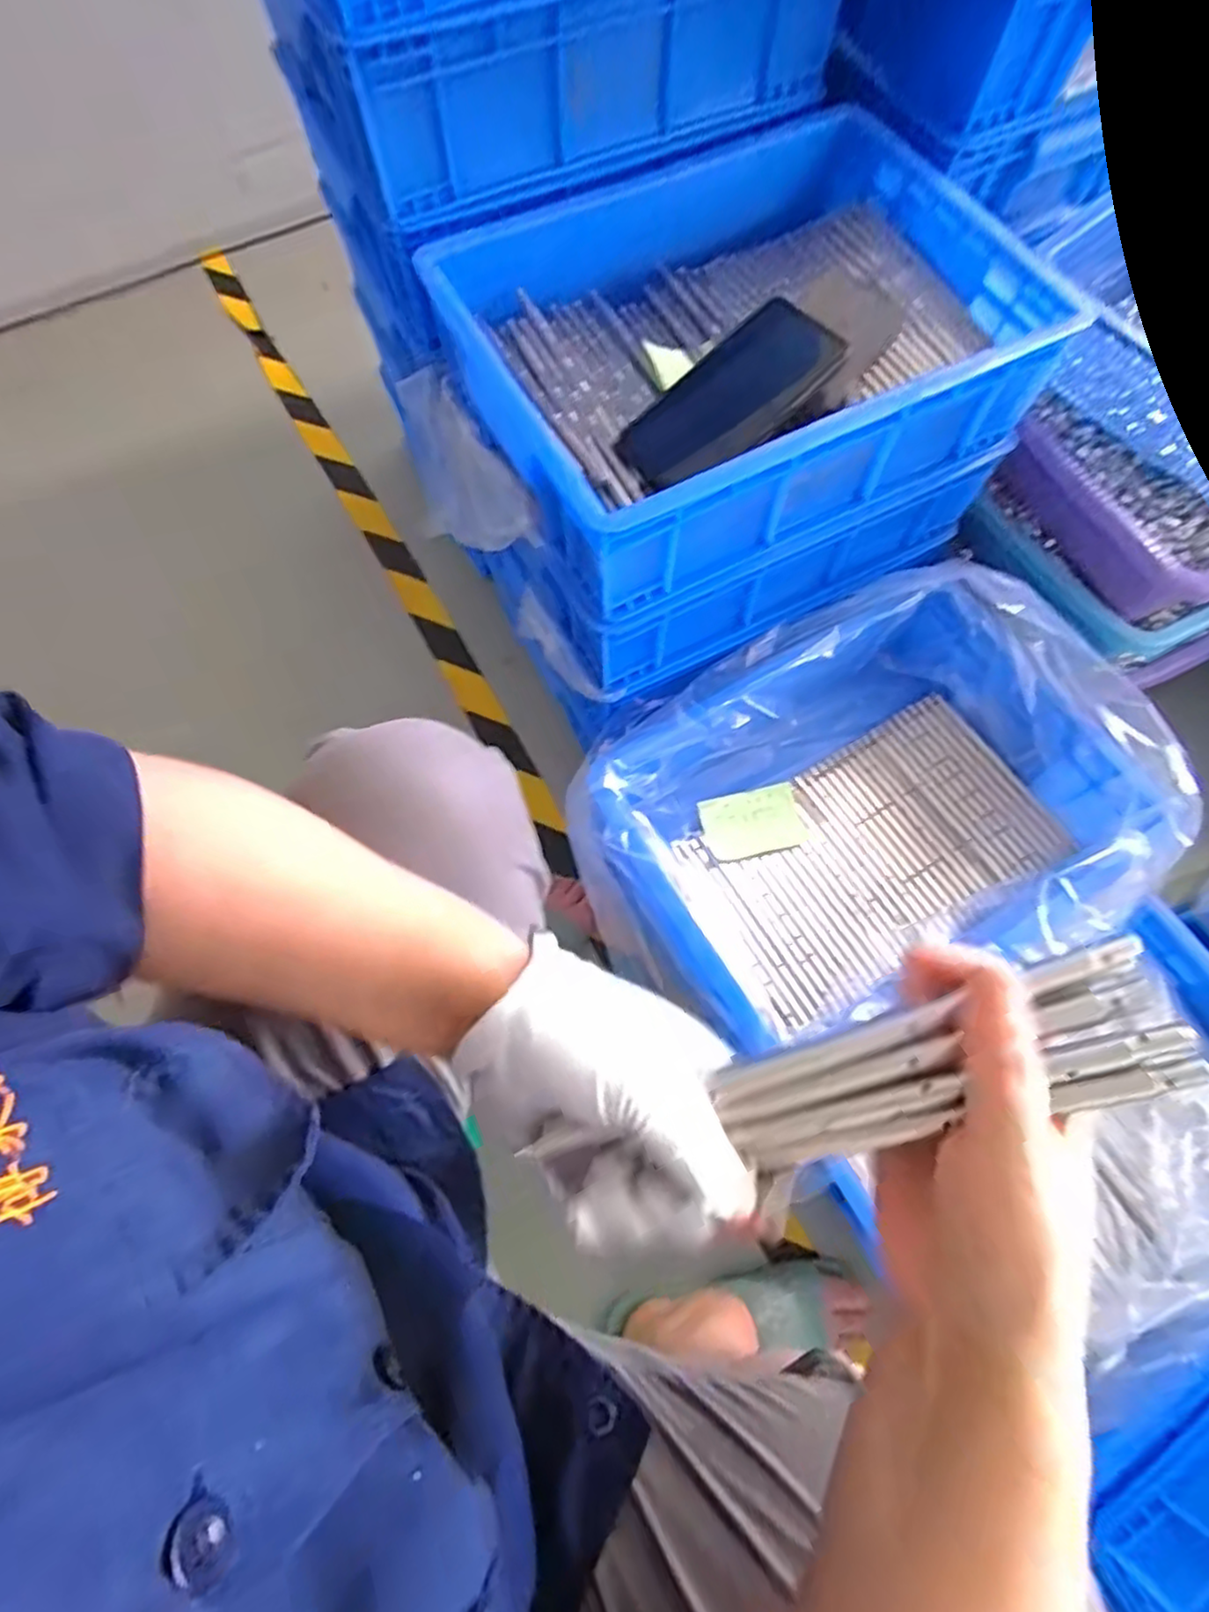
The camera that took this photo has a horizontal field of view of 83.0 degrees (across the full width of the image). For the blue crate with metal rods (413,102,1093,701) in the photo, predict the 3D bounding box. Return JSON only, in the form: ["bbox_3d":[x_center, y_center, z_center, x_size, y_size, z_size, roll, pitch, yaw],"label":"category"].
[{"bbox_3d":[0.102,-0.343,0.594,0.389,0.210,0.311,-25,71,-9],"label":"blue crate with metal rods"}]

